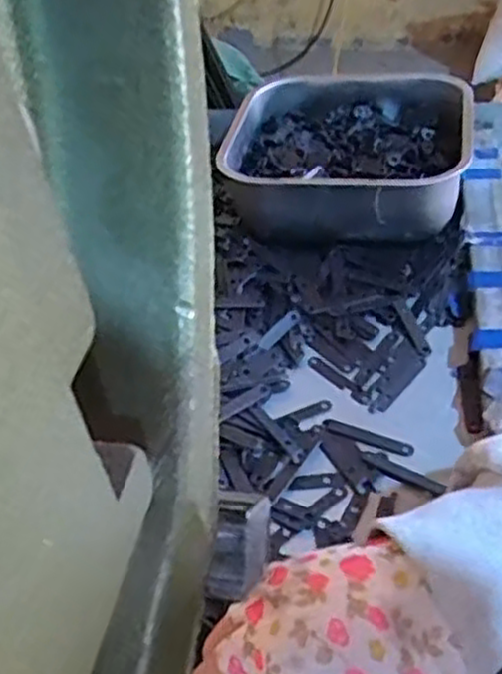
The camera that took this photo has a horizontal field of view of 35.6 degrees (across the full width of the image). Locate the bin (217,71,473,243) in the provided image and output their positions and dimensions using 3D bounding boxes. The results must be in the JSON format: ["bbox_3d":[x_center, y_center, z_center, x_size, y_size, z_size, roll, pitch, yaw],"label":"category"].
[{"bbox_3d":[0.076,-0.141,0.613,0.172,0.061,0.186,4,42,13],"label":"bin"}]

